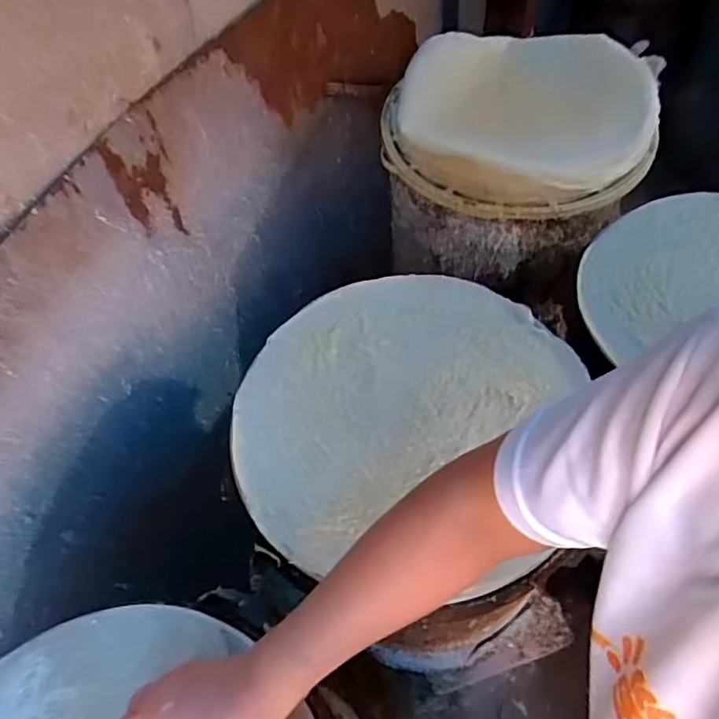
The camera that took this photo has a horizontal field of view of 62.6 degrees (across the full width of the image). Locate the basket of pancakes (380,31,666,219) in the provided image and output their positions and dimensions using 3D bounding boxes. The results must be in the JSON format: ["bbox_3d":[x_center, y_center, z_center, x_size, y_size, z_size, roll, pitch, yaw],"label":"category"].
[{"bbox_3d":[0.242,-0.367,0.894,0.405,0.071,0.365,0,54,7],"label":"basket of pancakes"}]

